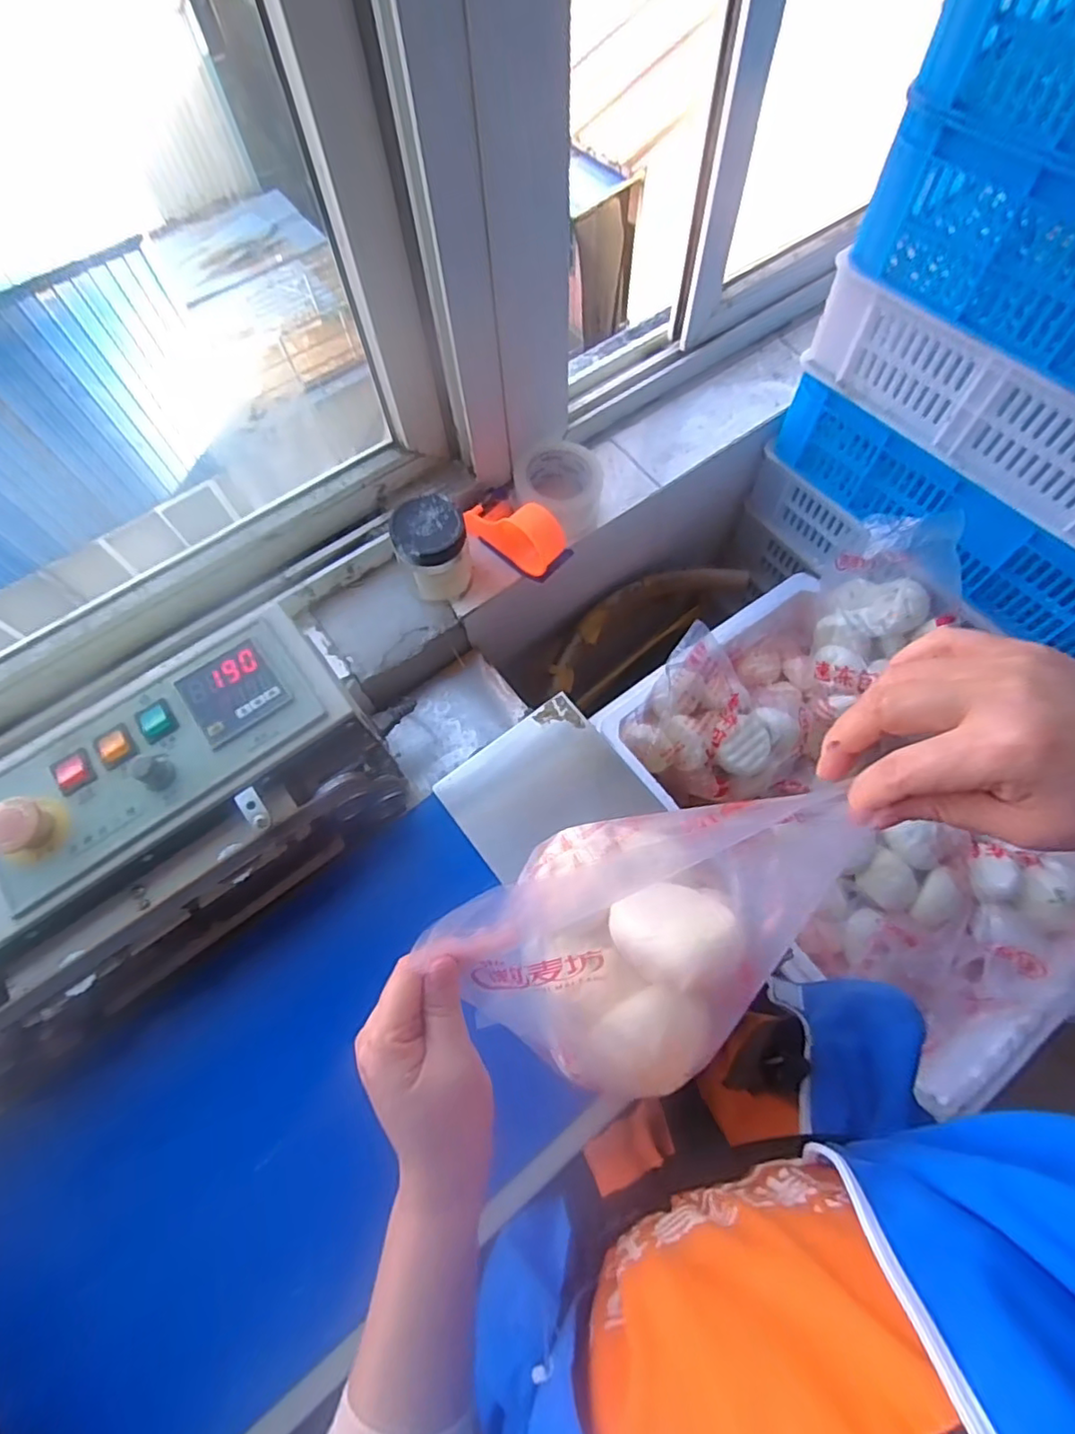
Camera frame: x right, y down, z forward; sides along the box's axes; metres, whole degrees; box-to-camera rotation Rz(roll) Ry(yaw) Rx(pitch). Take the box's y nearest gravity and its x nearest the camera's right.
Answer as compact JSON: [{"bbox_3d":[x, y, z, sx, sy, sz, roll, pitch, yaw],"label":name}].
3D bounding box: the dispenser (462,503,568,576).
[{"bbox_3d":[-0.025,-0.226,0.722,0.131,0.080,0.048,38,74,16],"label":"dispenser"}]

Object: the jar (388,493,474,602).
[{"bbox_3d":[-0.119,-0.190,0.696,0.079,0.107,0.074,-1,68,2],"label":"jar"}]

